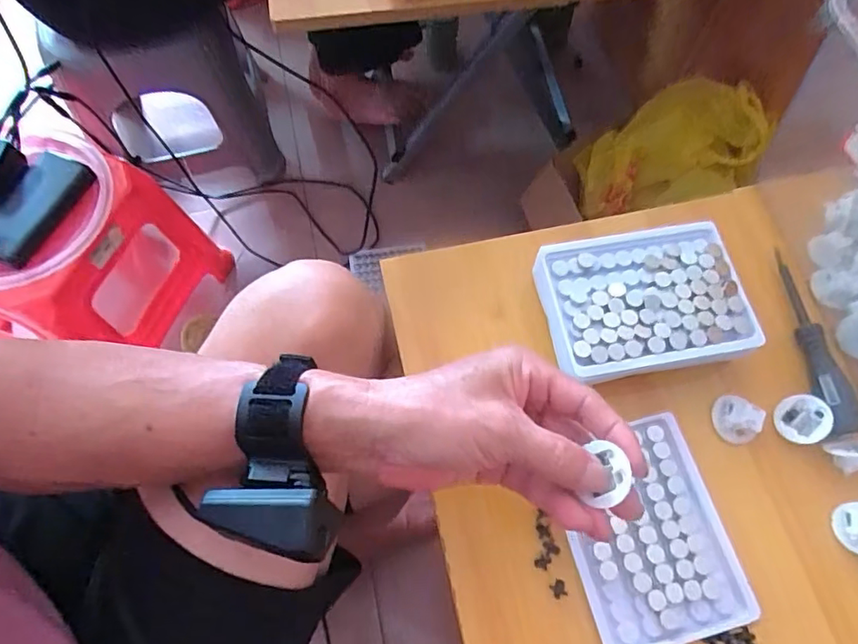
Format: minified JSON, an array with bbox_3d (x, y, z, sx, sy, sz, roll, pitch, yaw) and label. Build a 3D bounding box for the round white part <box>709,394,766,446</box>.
[{"bbox_3d":[0.210,0.065,0.376,0.027,0.021,0.032,-17,69,-7],"label":"round white part"}]

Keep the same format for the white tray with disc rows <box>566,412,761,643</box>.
[{"bbox_3d":[0.136,0.131,0.347,0.096,0.012,0.125,-15,69,-6],"label":"white tray with disc rows"}]

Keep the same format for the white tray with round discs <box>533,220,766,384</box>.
[{"bbox_3d":[0.147,-0.012,0.388,0.129,0.034,0.101,-7,68,-3],"label":"white tray with round discs"}]

